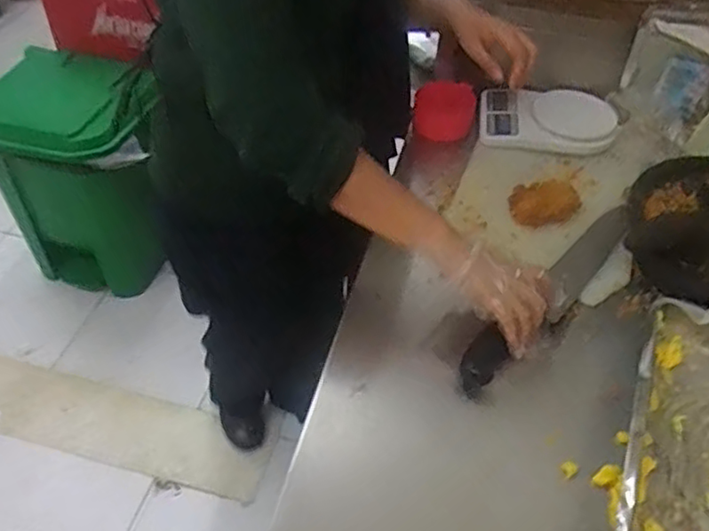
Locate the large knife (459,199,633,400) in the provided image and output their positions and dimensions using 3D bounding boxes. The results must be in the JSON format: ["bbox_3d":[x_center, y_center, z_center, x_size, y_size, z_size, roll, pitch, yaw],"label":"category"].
[{"bbox_3d":[0.227,0.024,0.704,0.046,0.020,0.347,34,53,25],"label":"large knife"}]

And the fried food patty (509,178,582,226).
[{"bbox_3d":[0.243,-0.077,0.793,0.090,0.024,0.062,-6,47,-9],"label":"fried food patty"}]

